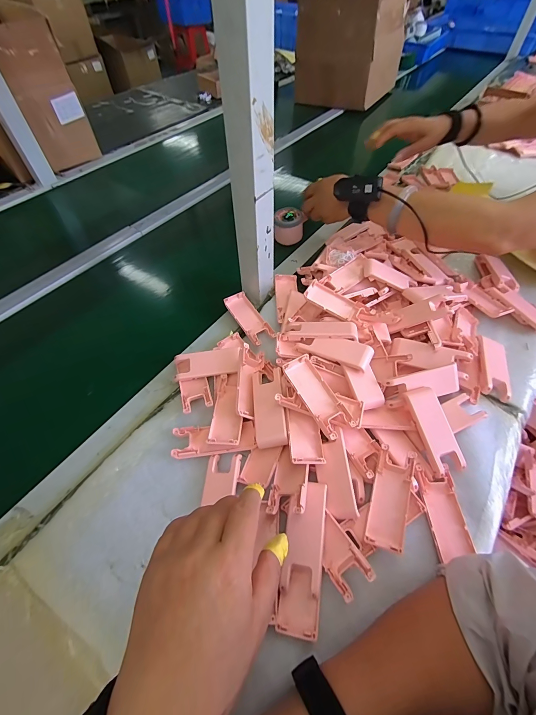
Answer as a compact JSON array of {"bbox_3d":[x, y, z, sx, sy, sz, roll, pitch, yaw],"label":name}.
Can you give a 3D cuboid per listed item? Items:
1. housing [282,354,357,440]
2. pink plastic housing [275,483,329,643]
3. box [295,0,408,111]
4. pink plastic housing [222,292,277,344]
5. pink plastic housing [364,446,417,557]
[{"bbox_3d":[0.059,0.043,0.369,0.039,0.018,0.100,-27,59,-18],"label":"housing"},{"bbox_3d":[0.035,0.195,0.310,0.039,0.020,0.129,8,69,9],"label":"pink plastic housing"},{"bbox_3d":[0.275,-1.043,1.055,0.285,0.273,0.260,26,59,18],"label":"box"},{"bbox_3d":[-0.030,-0.064,0.497,0.040,0.015,0.100,-28,59,-18],"label":"pink plastic housing"},{"bbox_3d":[0.134,0.150,0.337,0.037,0.015,0.102,15,56,11],"label":"pink plastic housing"}]

